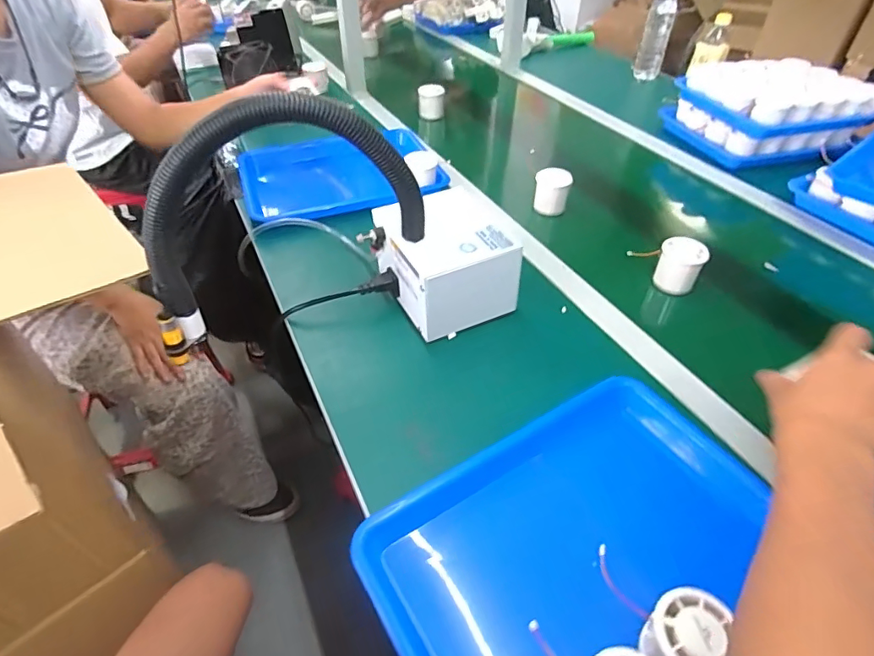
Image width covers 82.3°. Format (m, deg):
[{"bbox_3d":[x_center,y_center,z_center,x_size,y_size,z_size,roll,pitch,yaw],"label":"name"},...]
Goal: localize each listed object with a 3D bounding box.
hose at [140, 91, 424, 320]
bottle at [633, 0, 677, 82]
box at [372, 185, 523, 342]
[{"bbox_3d":[-0.160,-0.132,0.516,0.288,0.199,0.036,-14,44,-14],"label":"hose"},{"bbox_3d":[0.561,-0.757,1.277,0.068,0.217,0.071,16,45,17],"label":"bottle"},{"bbox_3d":[0.010,-0.086,0.641,0.131,0.107,0.151,-19,46,-19],"label":"box"}]

